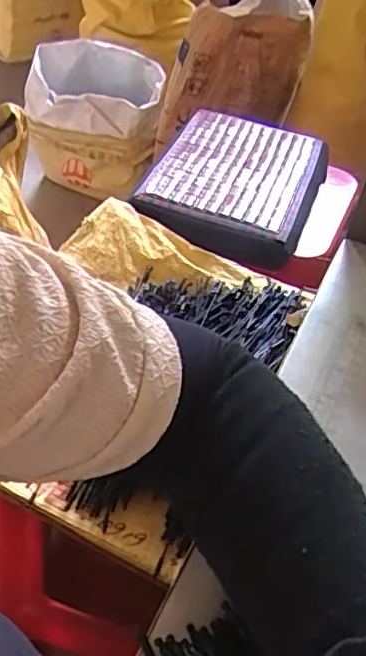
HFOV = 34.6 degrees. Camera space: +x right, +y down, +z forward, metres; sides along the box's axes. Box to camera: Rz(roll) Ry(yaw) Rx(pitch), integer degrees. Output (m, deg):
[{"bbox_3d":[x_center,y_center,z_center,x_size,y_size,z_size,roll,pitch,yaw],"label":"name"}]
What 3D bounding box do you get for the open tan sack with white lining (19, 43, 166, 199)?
[{"bbox_3d":[-0.224,-0.544,1.589,0.356,0.362,0.176,17,46,8],"label":"open tan sack with white lining"}]

